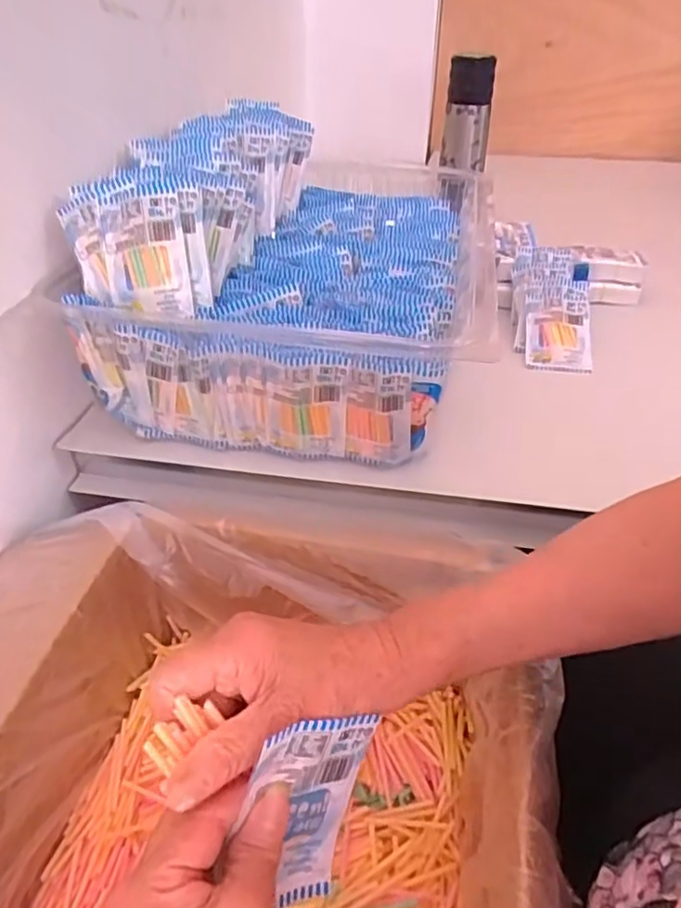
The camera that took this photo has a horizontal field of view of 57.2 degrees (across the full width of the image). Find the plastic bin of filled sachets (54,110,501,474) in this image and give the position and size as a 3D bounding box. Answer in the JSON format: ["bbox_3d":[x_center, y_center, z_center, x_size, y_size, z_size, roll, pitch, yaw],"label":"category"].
[{"bbox_3d":[-0.030,-0.189,0.598,0.313,0.170,0.418,6,39,8],"label":"plastic bin of filled sachets"}]

